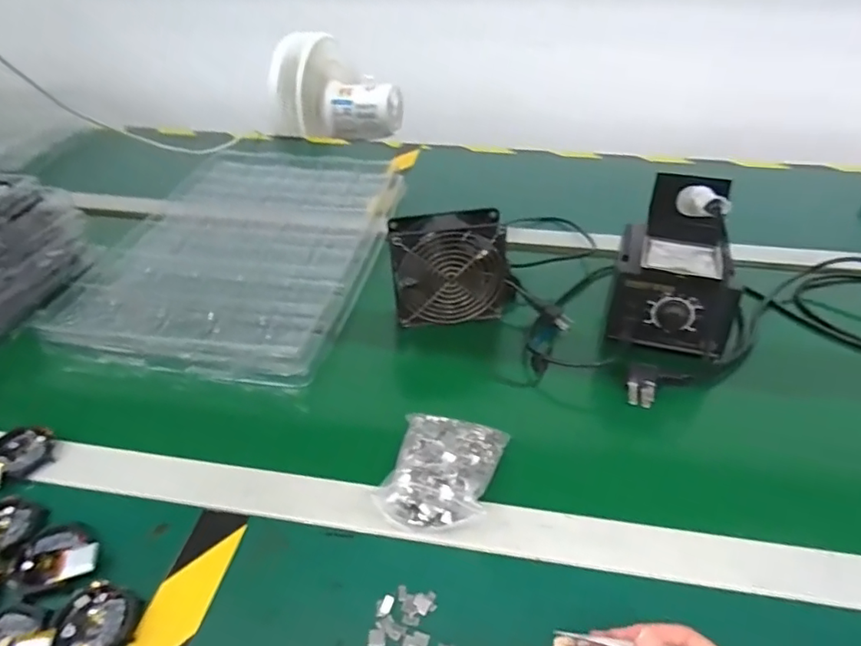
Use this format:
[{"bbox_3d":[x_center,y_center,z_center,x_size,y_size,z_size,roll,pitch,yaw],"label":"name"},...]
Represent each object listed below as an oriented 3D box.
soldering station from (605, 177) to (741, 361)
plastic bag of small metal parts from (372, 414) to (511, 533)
[{"bbox_3d":[0.245,-0.053,0.550,0.120,0.142,0.106,12,41,15],"label":"soldering station"},{"bbox_3d":[0.011,0.117,0.440,0.079,0.024,0.108,9,40,12],"label":"plastic bag of small metal parts"}]

